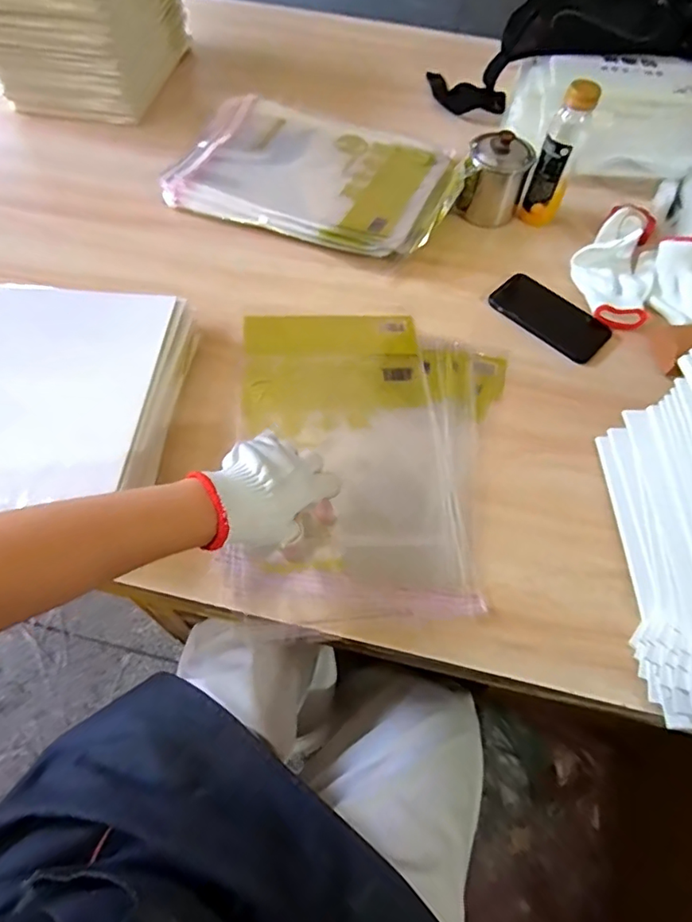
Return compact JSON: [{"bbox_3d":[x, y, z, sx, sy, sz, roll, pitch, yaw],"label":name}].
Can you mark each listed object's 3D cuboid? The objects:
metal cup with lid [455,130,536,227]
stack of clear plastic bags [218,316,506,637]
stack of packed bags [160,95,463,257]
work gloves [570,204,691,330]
[{"bbox_3d":[0.214,-0.405,0.773,0.085,0.107,0.086,1,60,-2],"label":"metal cup with lid"},{"bbox_3d":[0.027,-0.011,0.592,0.284,0.017,0.376,1,62,-2],"label":"stack of clear plastic bags"},{"bbox_3d":[-0.035,-0.423,0.798,0.399,0.046,0.264,17,61,7],"label":"stack of packed bags"},{"bbox_3d":[0.399,-0.267,0.731,0.174,0.058,0.210,-6,60,-6],"label":"work gloves"}]

